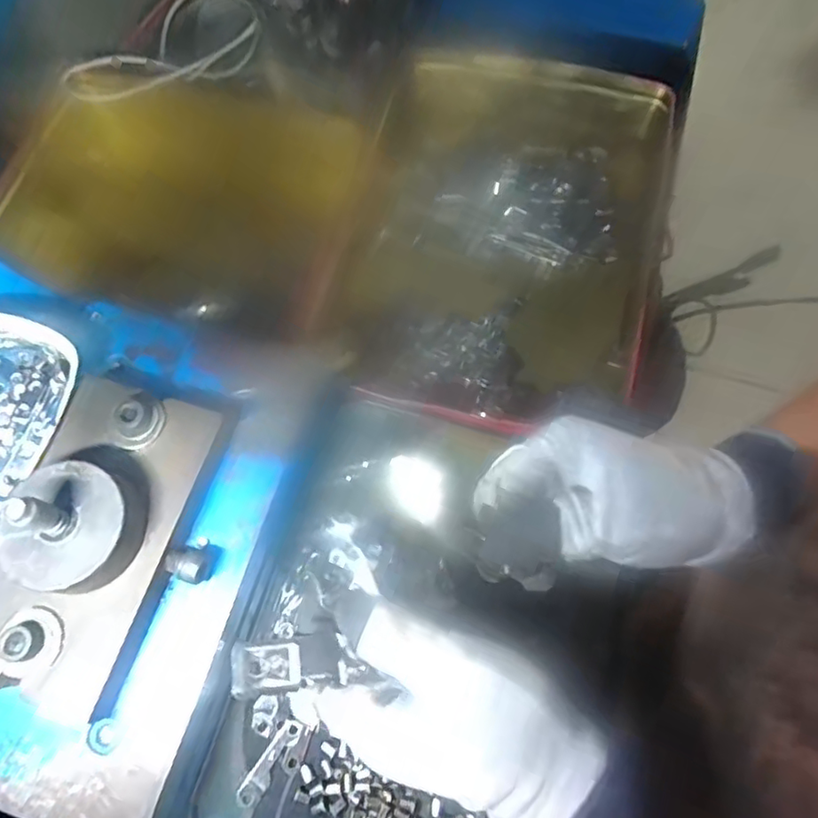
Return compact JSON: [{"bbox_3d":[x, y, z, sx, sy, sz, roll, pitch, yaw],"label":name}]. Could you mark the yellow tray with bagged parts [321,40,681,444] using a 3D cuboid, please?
[{"bbox_3d":[0.069,-0.137,0.459,0.239,0.079,0.291,14,69,6],"label":"yellow tray with bagged parts"}]

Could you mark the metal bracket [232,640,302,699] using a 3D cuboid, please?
[{"bbox_3d":[-0.057,0.101,0.234,0.026,0.008,0.019,0,57,-28],"label":"metal bracket"}]

